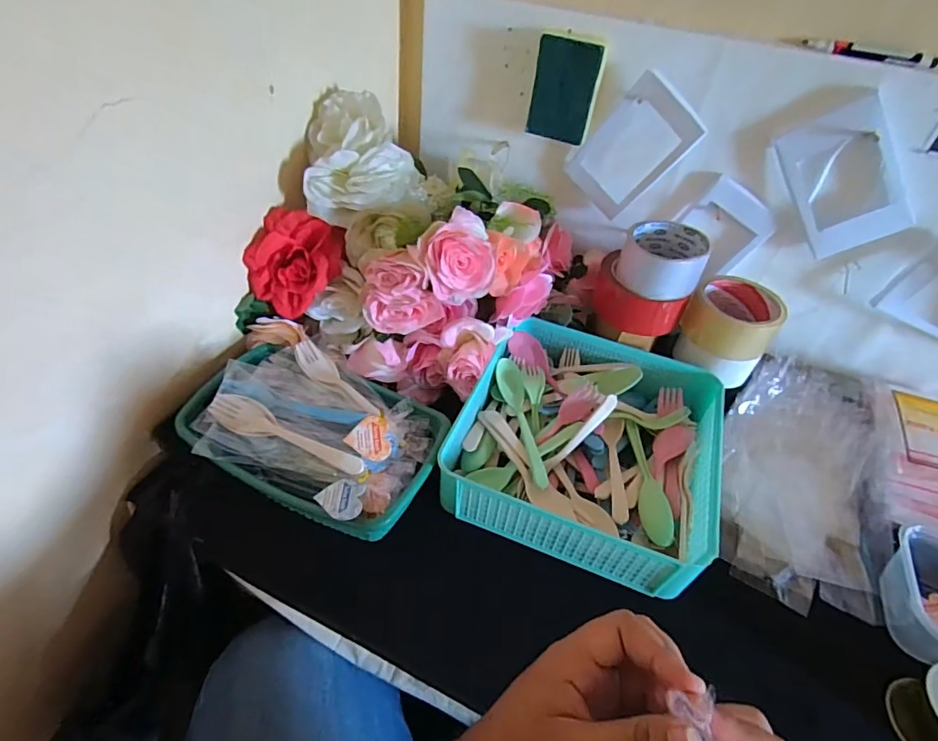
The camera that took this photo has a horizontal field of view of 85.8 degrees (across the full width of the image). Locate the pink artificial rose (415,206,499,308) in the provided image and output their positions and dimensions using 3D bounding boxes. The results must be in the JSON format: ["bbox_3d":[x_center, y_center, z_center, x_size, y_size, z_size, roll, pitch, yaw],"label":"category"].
[{"bbox_3d":[-0.014,-0.110,0.499,0.076,0.084,0.064,0,44,-7],"label":"pink artificial rose"}]

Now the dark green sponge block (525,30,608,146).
[{"bbox_3d":[0.106,-0.311,0.559,0.071,0.097,0.025,20,45,13],"label":"dark green sponge block"}]

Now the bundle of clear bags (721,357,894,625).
[{"bbox_3d":[0.352,0.102,0.548,0.166,0.055,0.296,17,45,10],"label":"bundle of clear bags"}]

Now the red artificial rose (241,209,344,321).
[{"bbox_3d":[-0.189,-0.121,0.555,0.087,0.108,0.060,37,9,-12],"label":"red artificial rose"}]

